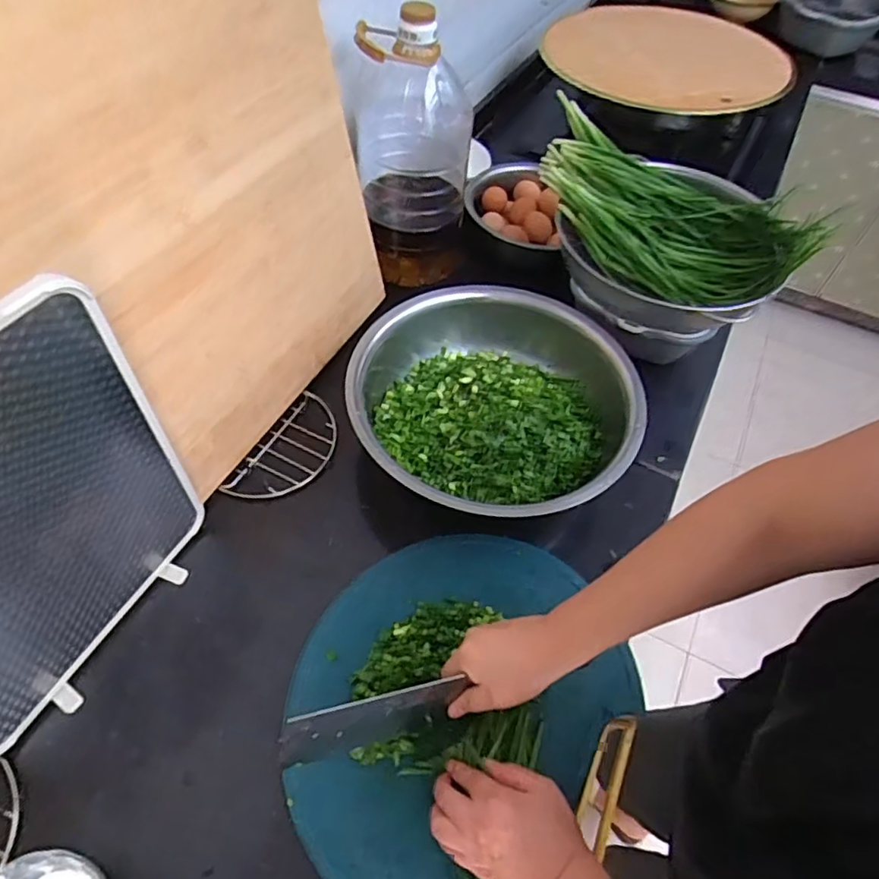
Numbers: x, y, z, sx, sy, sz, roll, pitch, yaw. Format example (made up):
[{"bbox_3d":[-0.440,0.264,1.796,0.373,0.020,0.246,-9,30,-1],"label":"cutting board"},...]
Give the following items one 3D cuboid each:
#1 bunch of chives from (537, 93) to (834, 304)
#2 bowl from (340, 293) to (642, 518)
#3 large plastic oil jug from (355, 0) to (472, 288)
[{"bbox_3d":[0.304,-0.310,0.816,0.348,0.145,0.189,25,53,-1],"label":"bunch of chives"},{"bbox_3d":[0.067,-0.042,0.745,0.347,0.113,0.352,2,51,-2],"label":"bowl"},{"bbox_3d":[-0.034,-0.394,0.831,0.148,0.333,0.122,1,51,-2],"label":"large plastic oil jug"}]

